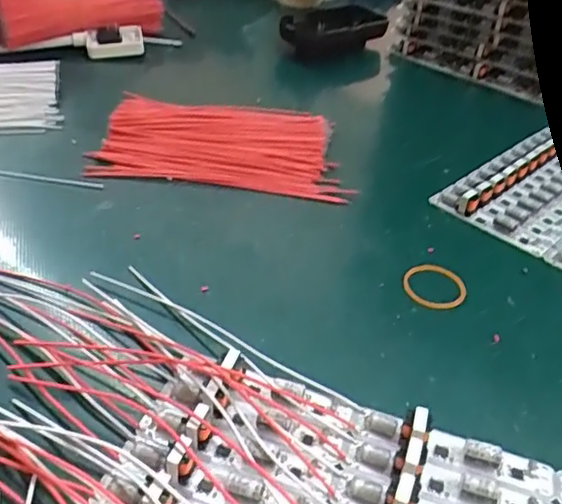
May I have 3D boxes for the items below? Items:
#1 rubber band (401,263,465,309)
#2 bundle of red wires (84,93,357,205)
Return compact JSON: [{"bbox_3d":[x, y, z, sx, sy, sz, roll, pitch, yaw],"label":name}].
[{"bbox_3d":[0.079,0.018,0.298,0.032,0.004,0.031,-3,39,-10],"label":"rubber band"},{"bbox_3d":[-0.038,-0.074,0.396,0.158,0.014,0.093,7,39,3],"label":"bundle of red wires"}]

